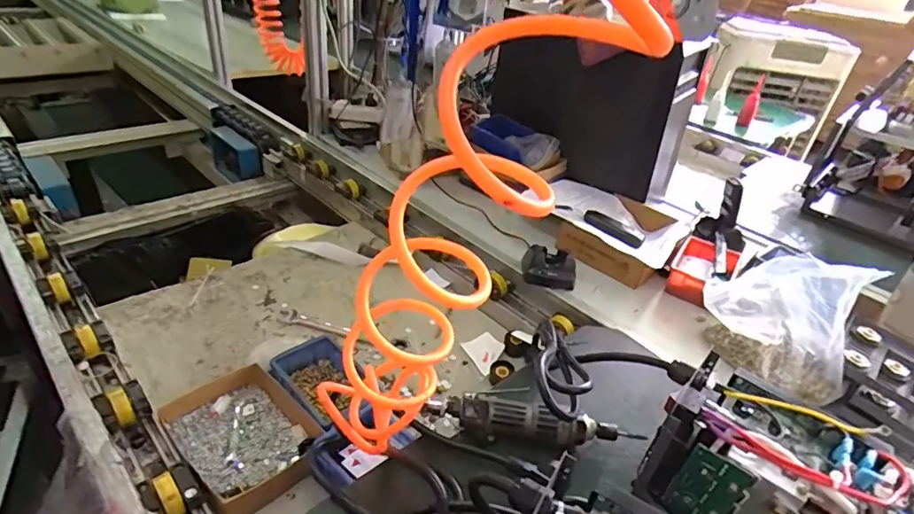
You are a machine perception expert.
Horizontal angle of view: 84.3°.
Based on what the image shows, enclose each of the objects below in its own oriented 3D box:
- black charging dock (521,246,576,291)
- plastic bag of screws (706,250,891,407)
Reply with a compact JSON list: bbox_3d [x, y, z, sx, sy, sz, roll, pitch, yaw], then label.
[{"bbox_3d":[0.157,0.020,0.863,0.086,0.055,0.068,5,34,-2],"label":"black charging dock"},{"bbox_3d":[0.444,0.083,0.682,0.101,0.181,0.184,-23,44,-37],"label":"plastic bag of screws"}]

